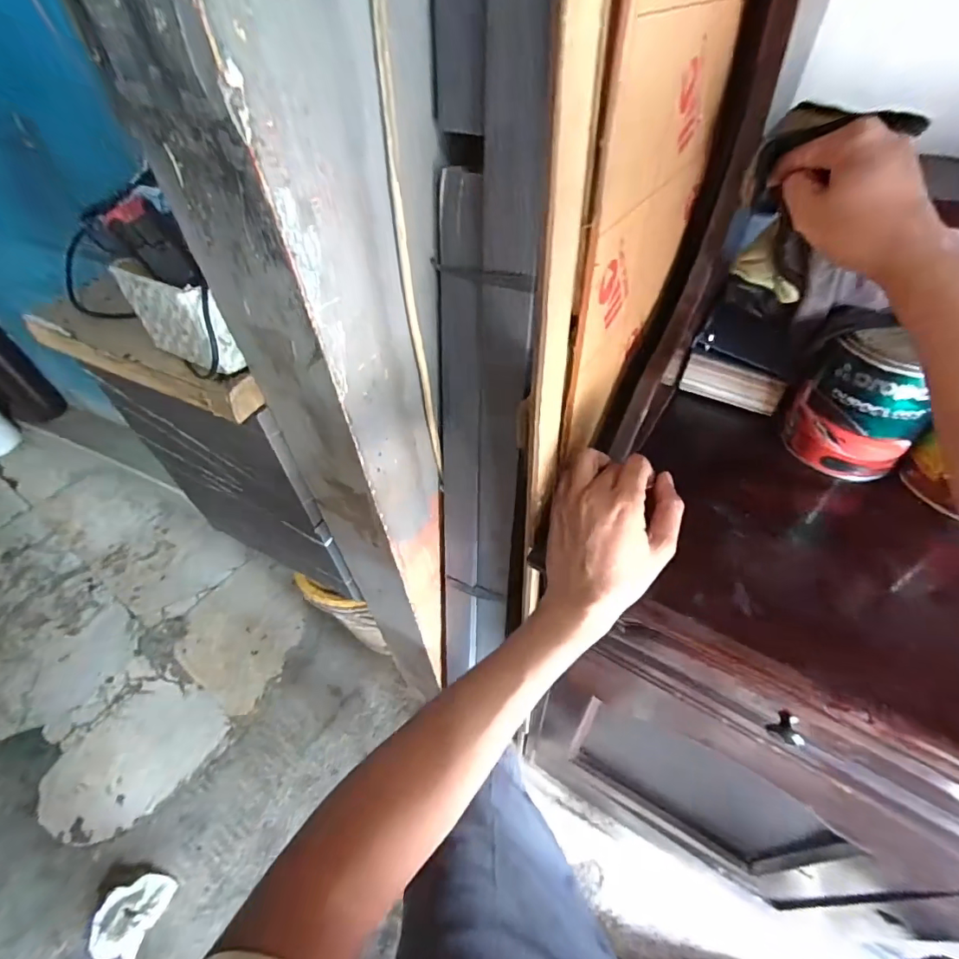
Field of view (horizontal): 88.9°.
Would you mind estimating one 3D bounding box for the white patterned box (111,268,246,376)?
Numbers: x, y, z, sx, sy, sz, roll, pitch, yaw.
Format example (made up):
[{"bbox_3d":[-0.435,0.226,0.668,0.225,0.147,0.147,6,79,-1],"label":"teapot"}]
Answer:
[{"bbox_3d":[-0.277,-0.149,0.462,0.121,0.083,0.030,24,55,24],"label":"white patterned box"}]

